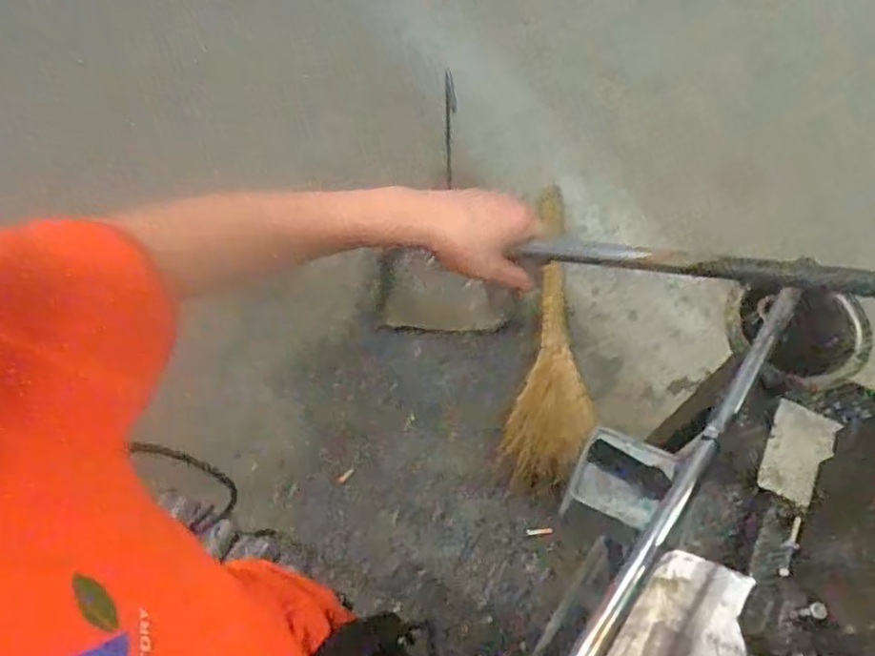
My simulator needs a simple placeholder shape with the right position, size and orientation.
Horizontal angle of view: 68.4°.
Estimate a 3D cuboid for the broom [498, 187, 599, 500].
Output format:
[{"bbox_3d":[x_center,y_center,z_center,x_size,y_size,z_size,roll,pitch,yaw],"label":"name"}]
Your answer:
[{"bbox_3d":[0.244,0.017,1.445,0.184,0.041,0.690,3,79,2],"label":"broom"}]

